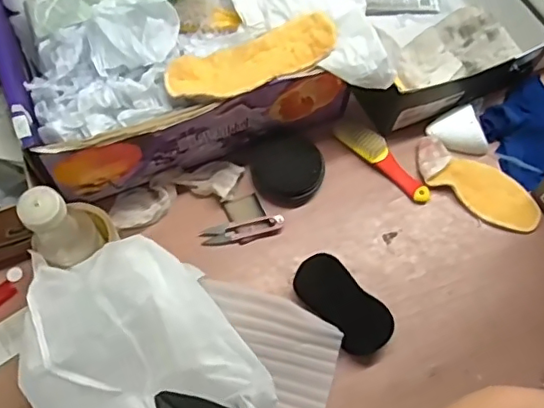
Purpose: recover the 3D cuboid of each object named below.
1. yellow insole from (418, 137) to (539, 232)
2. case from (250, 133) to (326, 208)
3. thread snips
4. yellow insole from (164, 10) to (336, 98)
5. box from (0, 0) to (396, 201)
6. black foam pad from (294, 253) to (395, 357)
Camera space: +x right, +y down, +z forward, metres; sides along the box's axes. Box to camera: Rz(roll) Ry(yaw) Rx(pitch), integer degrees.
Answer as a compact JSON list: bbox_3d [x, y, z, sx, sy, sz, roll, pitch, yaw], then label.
[{"bbox_3d":[0.271,-0.026,0.759,0.177,0.025,0.066,32,66,12],"label":"yellow insole"},{"bbox_3d":[0.023,-0.045,0.749,0.089,0.030,0.091,1,64,-3],"label":"case"},{"bbox_3d":[-0.036,0.034,0.719,0.104,0.006,0.024,-11,65,-9],"label":"thread snips"},{"bbox_3d":[-0.021,-0.162,0.653,0.197,0.030,0.071,-19,67,-12],"label":"yellow insole"},{"bbox_3d":[-0.119,-0.222,0.721,0.426,0.158,0.325,-15,66,-10],"label":"box"},{"bbox_3d":[0.082,0.117,0.672,0.058,0.032,0.128,-38,72,-19],"label":"black foam pad"}]

